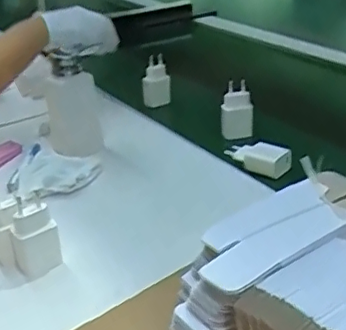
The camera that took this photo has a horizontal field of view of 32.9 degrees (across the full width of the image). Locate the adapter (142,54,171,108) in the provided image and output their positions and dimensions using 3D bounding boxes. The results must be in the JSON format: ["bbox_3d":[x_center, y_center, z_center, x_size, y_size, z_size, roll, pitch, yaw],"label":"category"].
[{"bbox_3d":[-0.028,-0.136,0.951,0.046,0.086,0.021,-9,28,-4],"label":"adapter"}]

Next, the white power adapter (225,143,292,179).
[{"bbox_3d":[0.103,-0.010,0.732,0.086,0.031,0.030,13,34,33],"label":"white power adapter"}]

